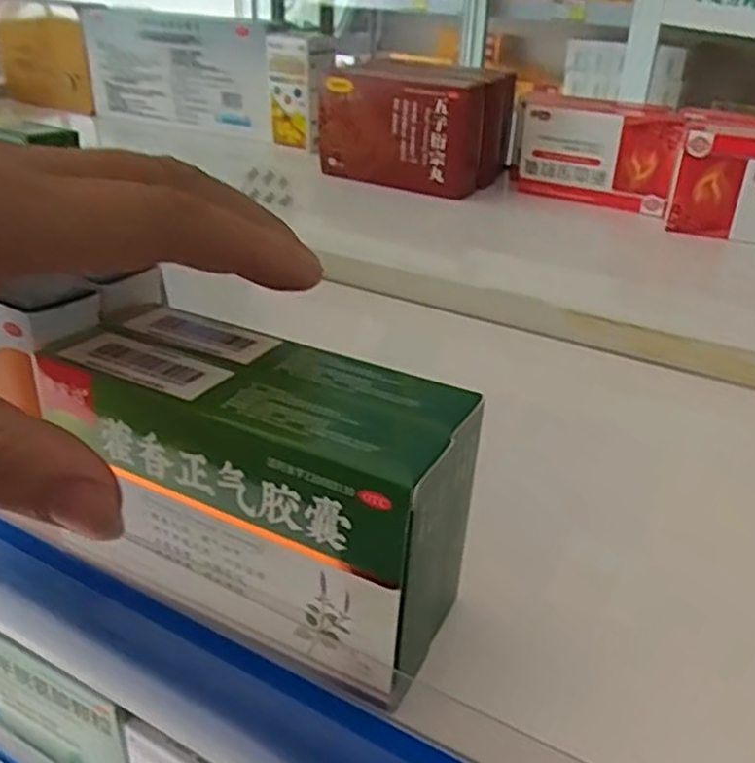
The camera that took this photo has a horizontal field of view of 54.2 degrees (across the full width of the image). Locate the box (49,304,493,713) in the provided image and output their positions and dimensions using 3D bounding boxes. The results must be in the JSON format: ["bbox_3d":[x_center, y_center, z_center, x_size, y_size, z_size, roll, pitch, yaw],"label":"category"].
[{"bbox_3d":[-0.036,0.029,0.222,0.120,0.071,0.052,18,33,25],"label":"box"}]

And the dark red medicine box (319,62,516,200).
[{"bbox_3d":[0.035,-0.241,0.692,0.156,0.102,0.097,15,32,21],"label":"dark red medicine box"}]

